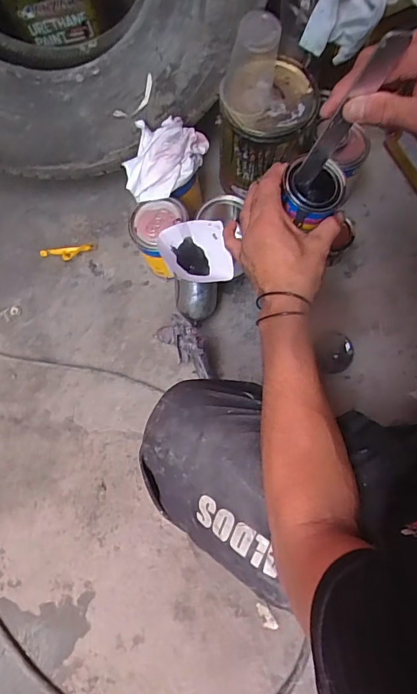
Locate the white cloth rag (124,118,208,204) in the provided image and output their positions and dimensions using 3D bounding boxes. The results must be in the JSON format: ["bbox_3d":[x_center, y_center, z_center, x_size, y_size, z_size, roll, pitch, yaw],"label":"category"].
[{"bbox_3d":[-0.085,-0.318,0.731,0.127,0.055,0.139,29,78,8],"label":"white cloth rag"}]

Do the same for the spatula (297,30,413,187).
[{"bbox_3d":[0.122,-0.209,0.406,0.025,0.182,0.009,3,76,-10],"label":"spatula"}]

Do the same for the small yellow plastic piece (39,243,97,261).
[{"bbox_3d":[-0.290,-0.195,0.894,0.117,0.007,0.034,-3,76,0],"label":"small yellow plastic piece"}]

